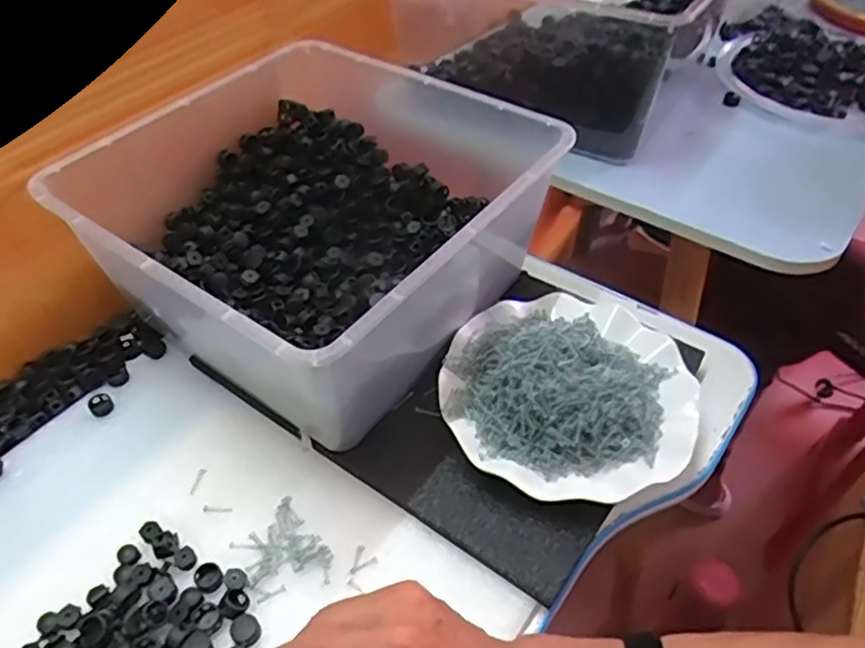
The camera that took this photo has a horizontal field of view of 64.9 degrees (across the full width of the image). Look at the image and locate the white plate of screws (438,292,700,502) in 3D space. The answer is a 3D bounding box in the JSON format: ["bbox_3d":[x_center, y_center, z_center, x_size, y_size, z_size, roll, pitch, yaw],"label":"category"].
[{"bbox_3d":[0.101,0.039,0.499,0.180,0.054,0.173,-1,47,1],"label":"white plate of screws"}]

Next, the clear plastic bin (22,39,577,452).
[{"bbox_3d":[-0.078,-0.094,0.564,0.303,0.134,0.339,29,54,25],"label":"clear plastic bin"}]

